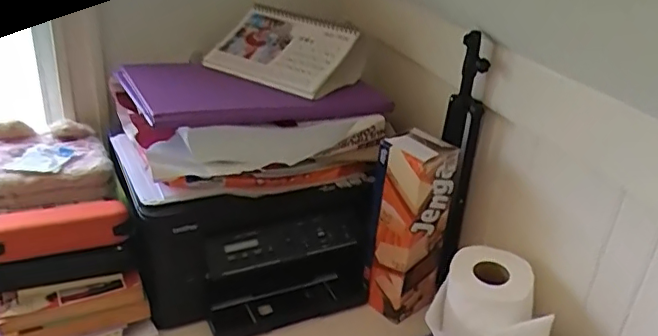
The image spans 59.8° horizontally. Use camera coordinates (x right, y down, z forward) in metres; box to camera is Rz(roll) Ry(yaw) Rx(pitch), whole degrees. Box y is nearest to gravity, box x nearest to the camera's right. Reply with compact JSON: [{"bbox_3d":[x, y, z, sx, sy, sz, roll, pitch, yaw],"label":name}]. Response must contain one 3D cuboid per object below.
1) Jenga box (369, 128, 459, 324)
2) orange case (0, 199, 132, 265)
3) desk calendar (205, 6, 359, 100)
[{"bbox_3d":[0.115,0.085,0.827,0.086,0.266,0.085,-18,35,-37],"label":"Jenga box"},{"bbox_3d":[-0.348,0.077,0.735,0.168,0.046,0.064,-9,31,-25],"label":"orange case"},{"bbox_3d":[-0.081,-0.197,0.943,0.238,0.086,0.167,17,30,21],"label":"desk calendar"}]

